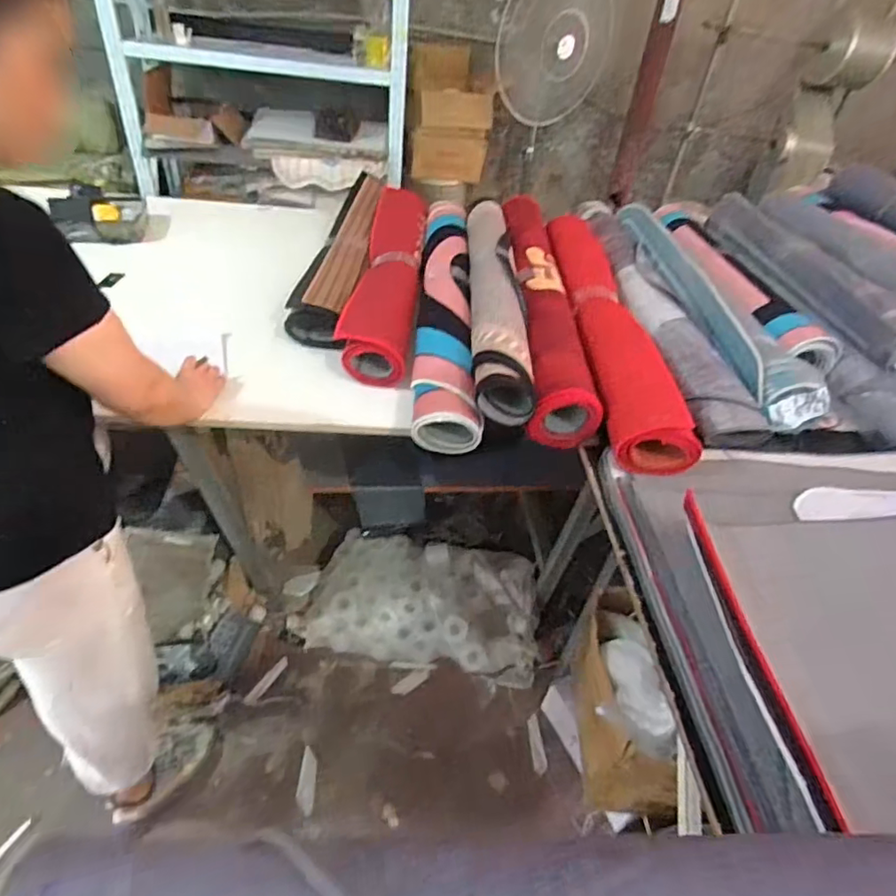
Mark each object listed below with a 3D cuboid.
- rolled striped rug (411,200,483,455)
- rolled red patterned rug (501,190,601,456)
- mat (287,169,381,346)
[{"bbox_3d":[-0.007,-0.409,1.429,0.139,0.120,1.142,4,40,-4],"label":"rolled striped rug"},{"bbox_3d":[0.241,-0.420,1.435,0.149,0.145,1.126,5,40,-3],"label":"rolled red patterned rug"},{"bbox_3d":[-0.285,-0.553,1.555,0.149,0.150,0.944,6,40,-3],"label":"mat"}]

